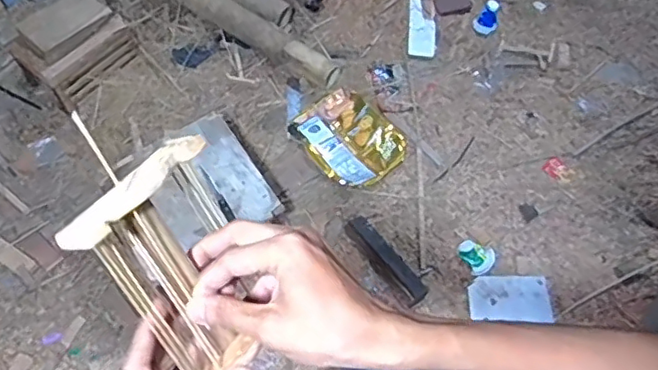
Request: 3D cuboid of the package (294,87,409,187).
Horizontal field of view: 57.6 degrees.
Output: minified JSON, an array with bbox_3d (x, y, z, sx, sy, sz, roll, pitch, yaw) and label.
[{"bbox_3d":[0.055,-0.130,1.568,0.222,0.031,0.279,-32,63,-15],"label":"package"}]

